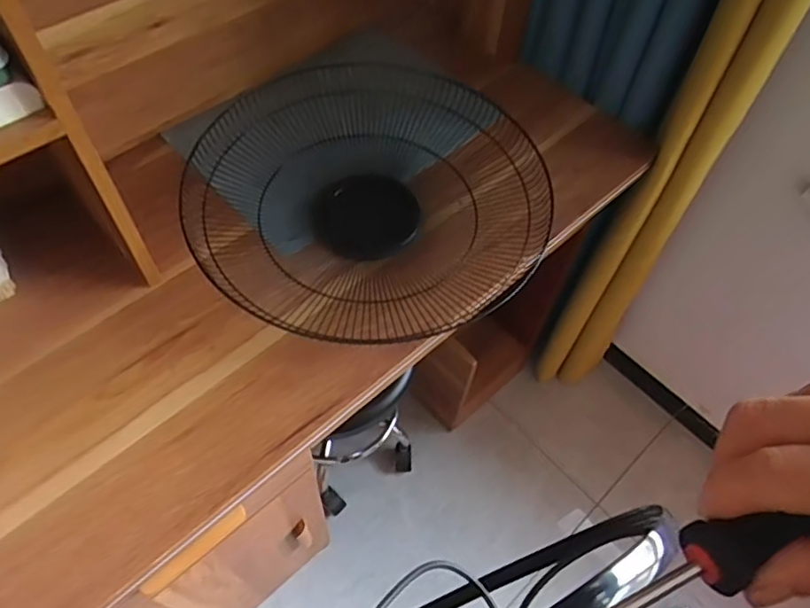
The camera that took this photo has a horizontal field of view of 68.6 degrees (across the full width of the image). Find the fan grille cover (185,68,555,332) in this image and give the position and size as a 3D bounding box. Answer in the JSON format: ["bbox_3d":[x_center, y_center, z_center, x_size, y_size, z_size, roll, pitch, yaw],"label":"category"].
[{"bbox_3d":[-0.050,-0.143,0.759,0.449,0.057,0.422,1,57,-3],"label":"fan grille cover"}]

